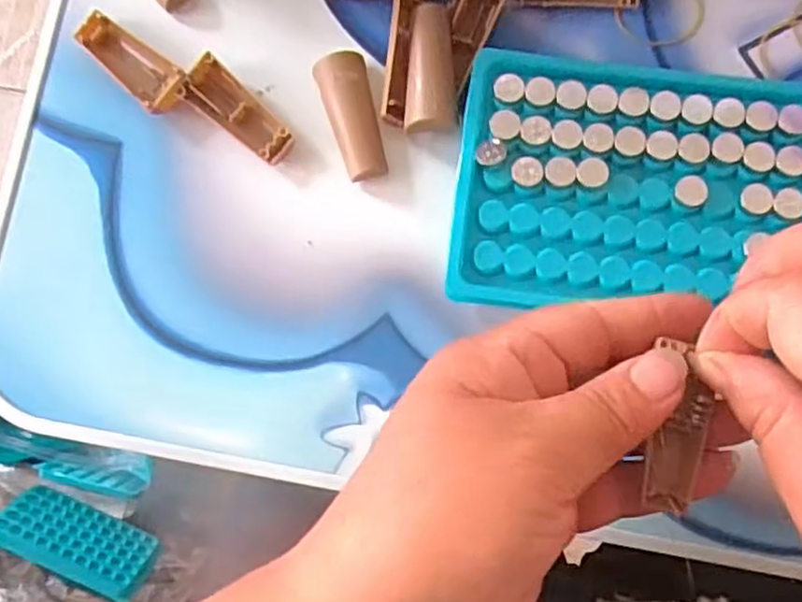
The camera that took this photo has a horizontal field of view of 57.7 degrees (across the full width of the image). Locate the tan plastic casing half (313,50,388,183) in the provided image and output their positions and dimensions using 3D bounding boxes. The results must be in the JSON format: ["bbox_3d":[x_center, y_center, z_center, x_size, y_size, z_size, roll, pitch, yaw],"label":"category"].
[{"bbox_3d":[-0.018,-0.074,0.290,0.019,0.010,0.051,-18,81,1],"label":"tan plastic casing half"}]

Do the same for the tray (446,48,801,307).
[{"bbox_3d":[0.088,-0.041,0.273,0.130,0.020,0.092,6,82,4],"label":"tray"}]

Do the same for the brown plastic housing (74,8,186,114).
[{"bbox_3d":[-0.110,-0.099,0.298,0.053,0.008,0.020,44,86,8],"label":"brown plastic housing"}]

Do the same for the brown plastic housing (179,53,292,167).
[{"bbox_3d":[-0.064,-0.076,0.293,0.050,0.010,0.019,38,86,8],"label":"brown plastic housing"}]

